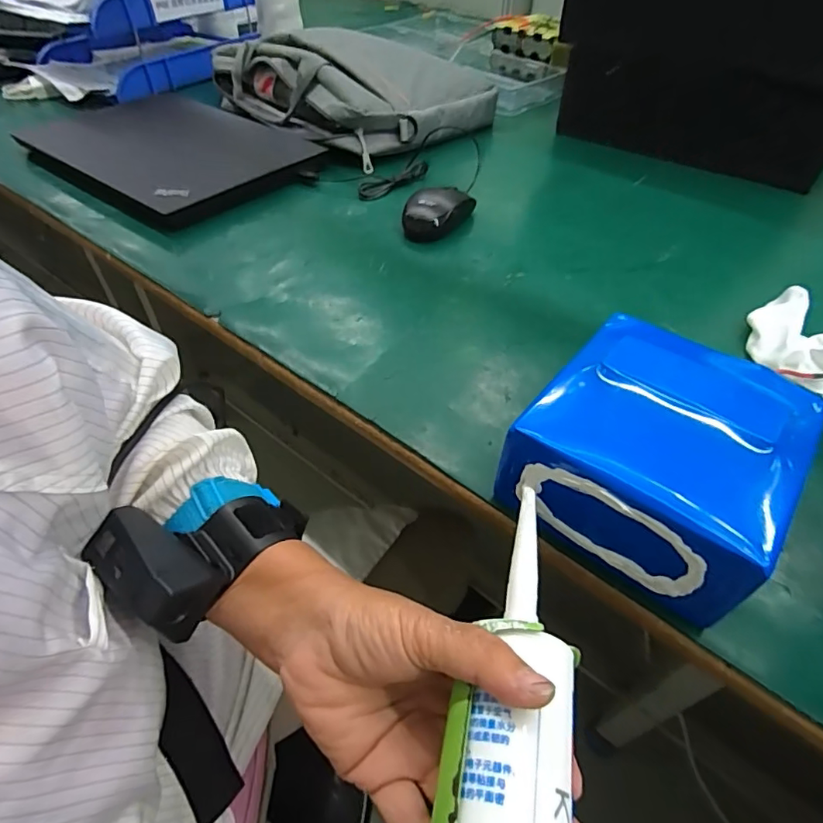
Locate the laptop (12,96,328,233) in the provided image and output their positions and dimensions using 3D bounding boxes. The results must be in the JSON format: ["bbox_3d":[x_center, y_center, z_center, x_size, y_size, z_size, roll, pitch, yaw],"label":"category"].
[{"bbox_3d":[-0.334,-0.364,0.699,0.385,0.018,0.270,32,55,24],"label":"laptop"}]

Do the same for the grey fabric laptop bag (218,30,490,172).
[{"bbox_3d":[-0.097,-0.519,0.811,0.380,0.100,0.293,36,57,27],"label":"grey fabric laptop bag"}]

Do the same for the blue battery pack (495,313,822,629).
[{"bbox_3d":[0.149,0.026,0.322,0.142,0.092,0.146,29,54,22],"label":"blue battery pack"}]

